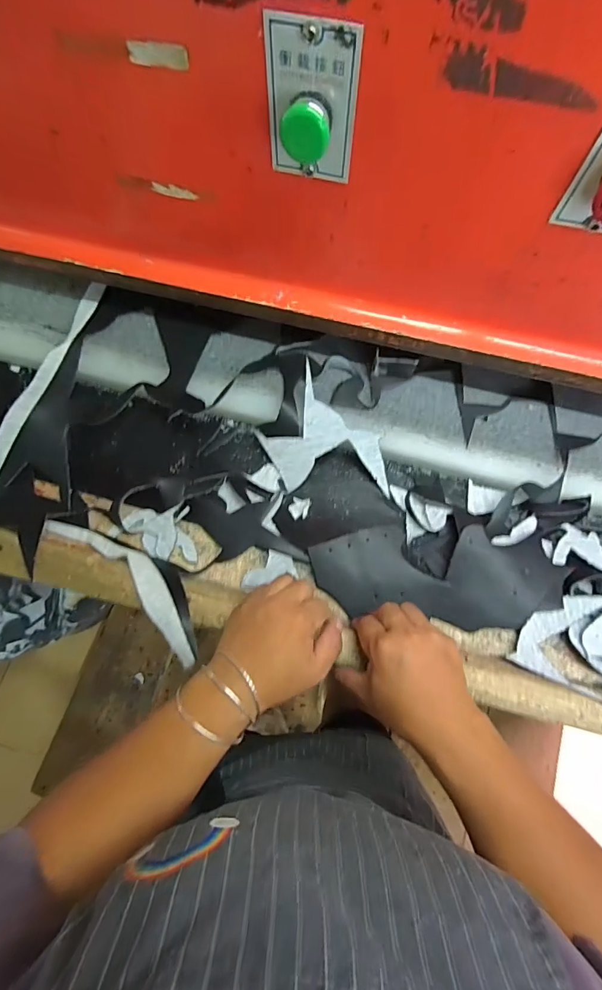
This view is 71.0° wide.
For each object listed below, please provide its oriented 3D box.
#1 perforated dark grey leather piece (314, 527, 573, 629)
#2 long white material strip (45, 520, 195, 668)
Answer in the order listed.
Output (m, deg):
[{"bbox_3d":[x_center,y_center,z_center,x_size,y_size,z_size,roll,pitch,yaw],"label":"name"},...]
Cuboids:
[{"bbox_3d":[0.145,0.084,0.444,0.257,0.024,0.096,6,71,1],"label":"perforated dark grey leather piece"},{"bbox_3d":[-0.173,0.079,0.423,0.214,0.035,0.046,33,73,24],"label":"long white material strip"}]

